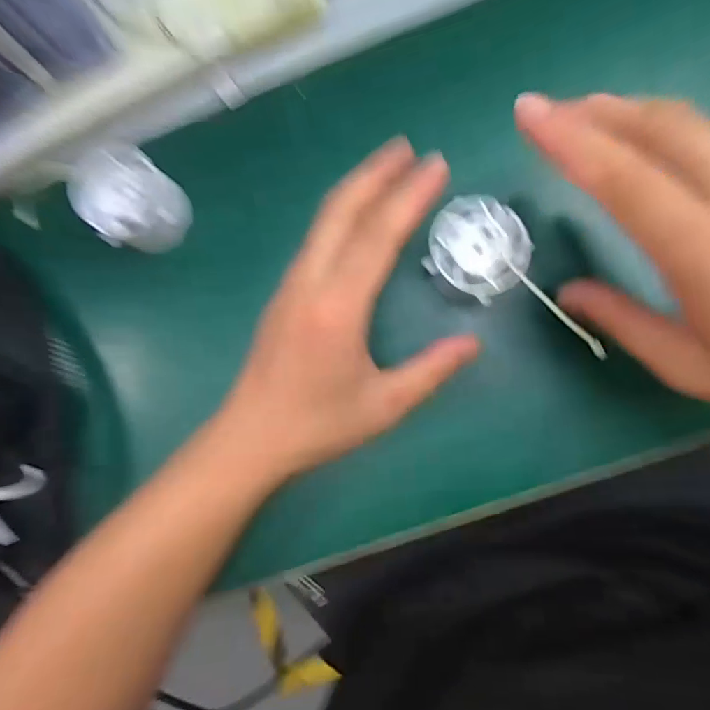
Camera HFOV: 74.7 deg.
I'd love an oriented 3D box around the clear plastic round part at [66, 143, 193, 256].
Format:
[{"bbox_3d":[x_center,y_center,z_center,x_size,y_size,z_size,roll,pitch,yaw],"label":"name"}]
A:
[{"bbox_3d":[-0.134,-0.093,0.285,0.051,0.040,0.057,-36,84,4],"label":"clear plastic round part"}]

